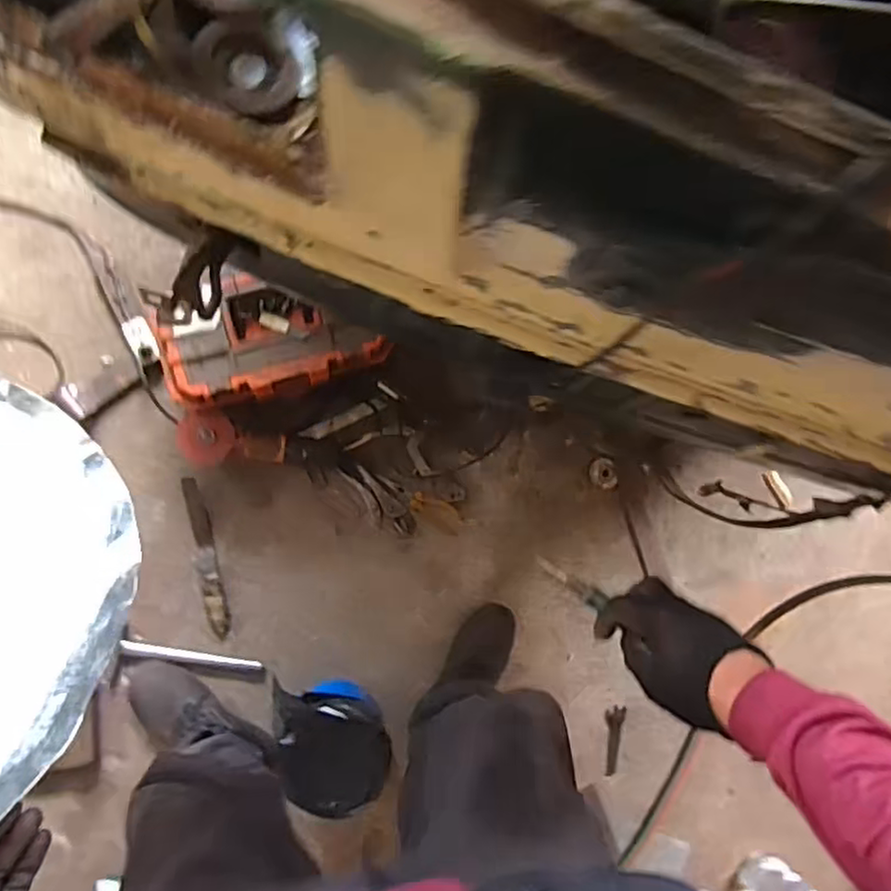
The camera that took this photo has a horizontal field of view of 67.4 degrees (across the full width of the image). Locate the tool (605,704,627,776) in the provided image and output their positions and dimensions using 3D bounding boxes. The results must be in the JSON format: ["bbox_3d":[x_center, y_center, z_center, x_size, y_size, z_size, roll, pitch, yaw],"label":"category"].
[{"bbox_3d":[0.361,0.629,1.416,0.042,0.014,0.151,0,89,-9],"label":"tool"}]

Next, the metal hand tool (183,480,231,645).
[{"bbox_3d":[-0.463,0.216,1.290,0.041,0.011,0.305,-12,88,-11],"label":"metal hand tool"}]

